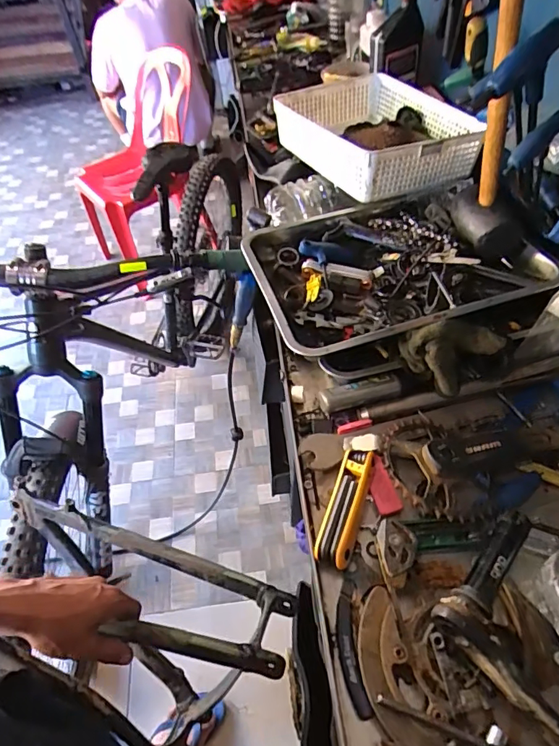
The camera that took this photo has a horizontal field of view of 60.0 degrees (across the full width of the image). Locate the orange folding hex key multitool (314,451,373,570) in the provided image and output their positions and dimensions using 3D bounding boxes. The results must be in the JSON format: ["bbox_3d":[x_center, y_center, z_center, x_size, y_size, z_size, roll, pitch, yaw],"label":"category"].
[{"bbox_3d":[0.074,0.146,0.535,0.036,0.035,0.128,14,54,16],"label":"orange folding hex key multitool"}]

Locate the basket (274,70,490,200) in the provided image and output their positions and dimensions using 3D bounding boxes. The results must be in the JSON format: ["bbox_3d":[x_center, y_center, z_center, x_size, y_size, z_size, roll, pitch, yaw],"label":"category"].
[{"bbox_3d":[0.168,-0.429,0.871,0.263,0.101,0.323,-22,53,-13],"label":"basket"}]

